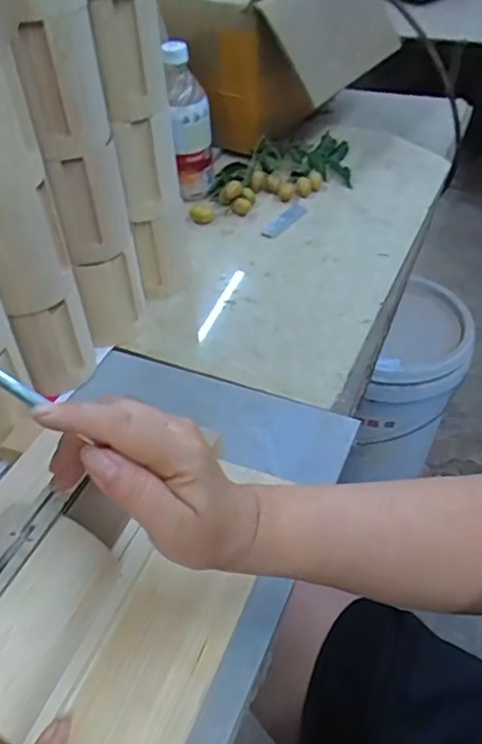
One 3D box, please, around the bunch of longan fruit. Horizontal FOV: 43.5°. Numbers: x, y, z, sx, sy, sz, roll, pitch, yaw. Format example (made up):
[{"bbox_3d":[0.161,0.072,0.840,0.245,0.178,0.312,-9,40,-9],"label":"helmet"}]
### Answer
[{"bbox_3d":[0.045,-0.269,0.817,0.268,0.038,0.110,-19,46,-16],"label":"bunch of longan fruit"}]

